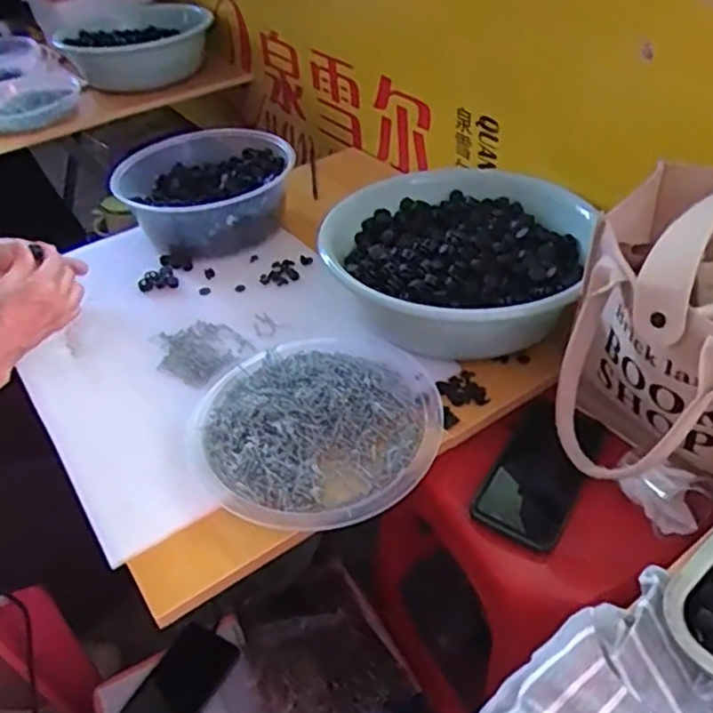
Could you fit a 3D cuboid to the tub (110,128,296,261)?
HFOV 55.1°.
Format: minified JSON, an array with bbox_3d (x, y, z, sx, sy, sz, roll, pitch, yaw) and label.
[{"bbox_3d":[-0.191,-0.221,0.921,0.227,0.094,0.177,-32,47,-26],"label":"tub"}]

